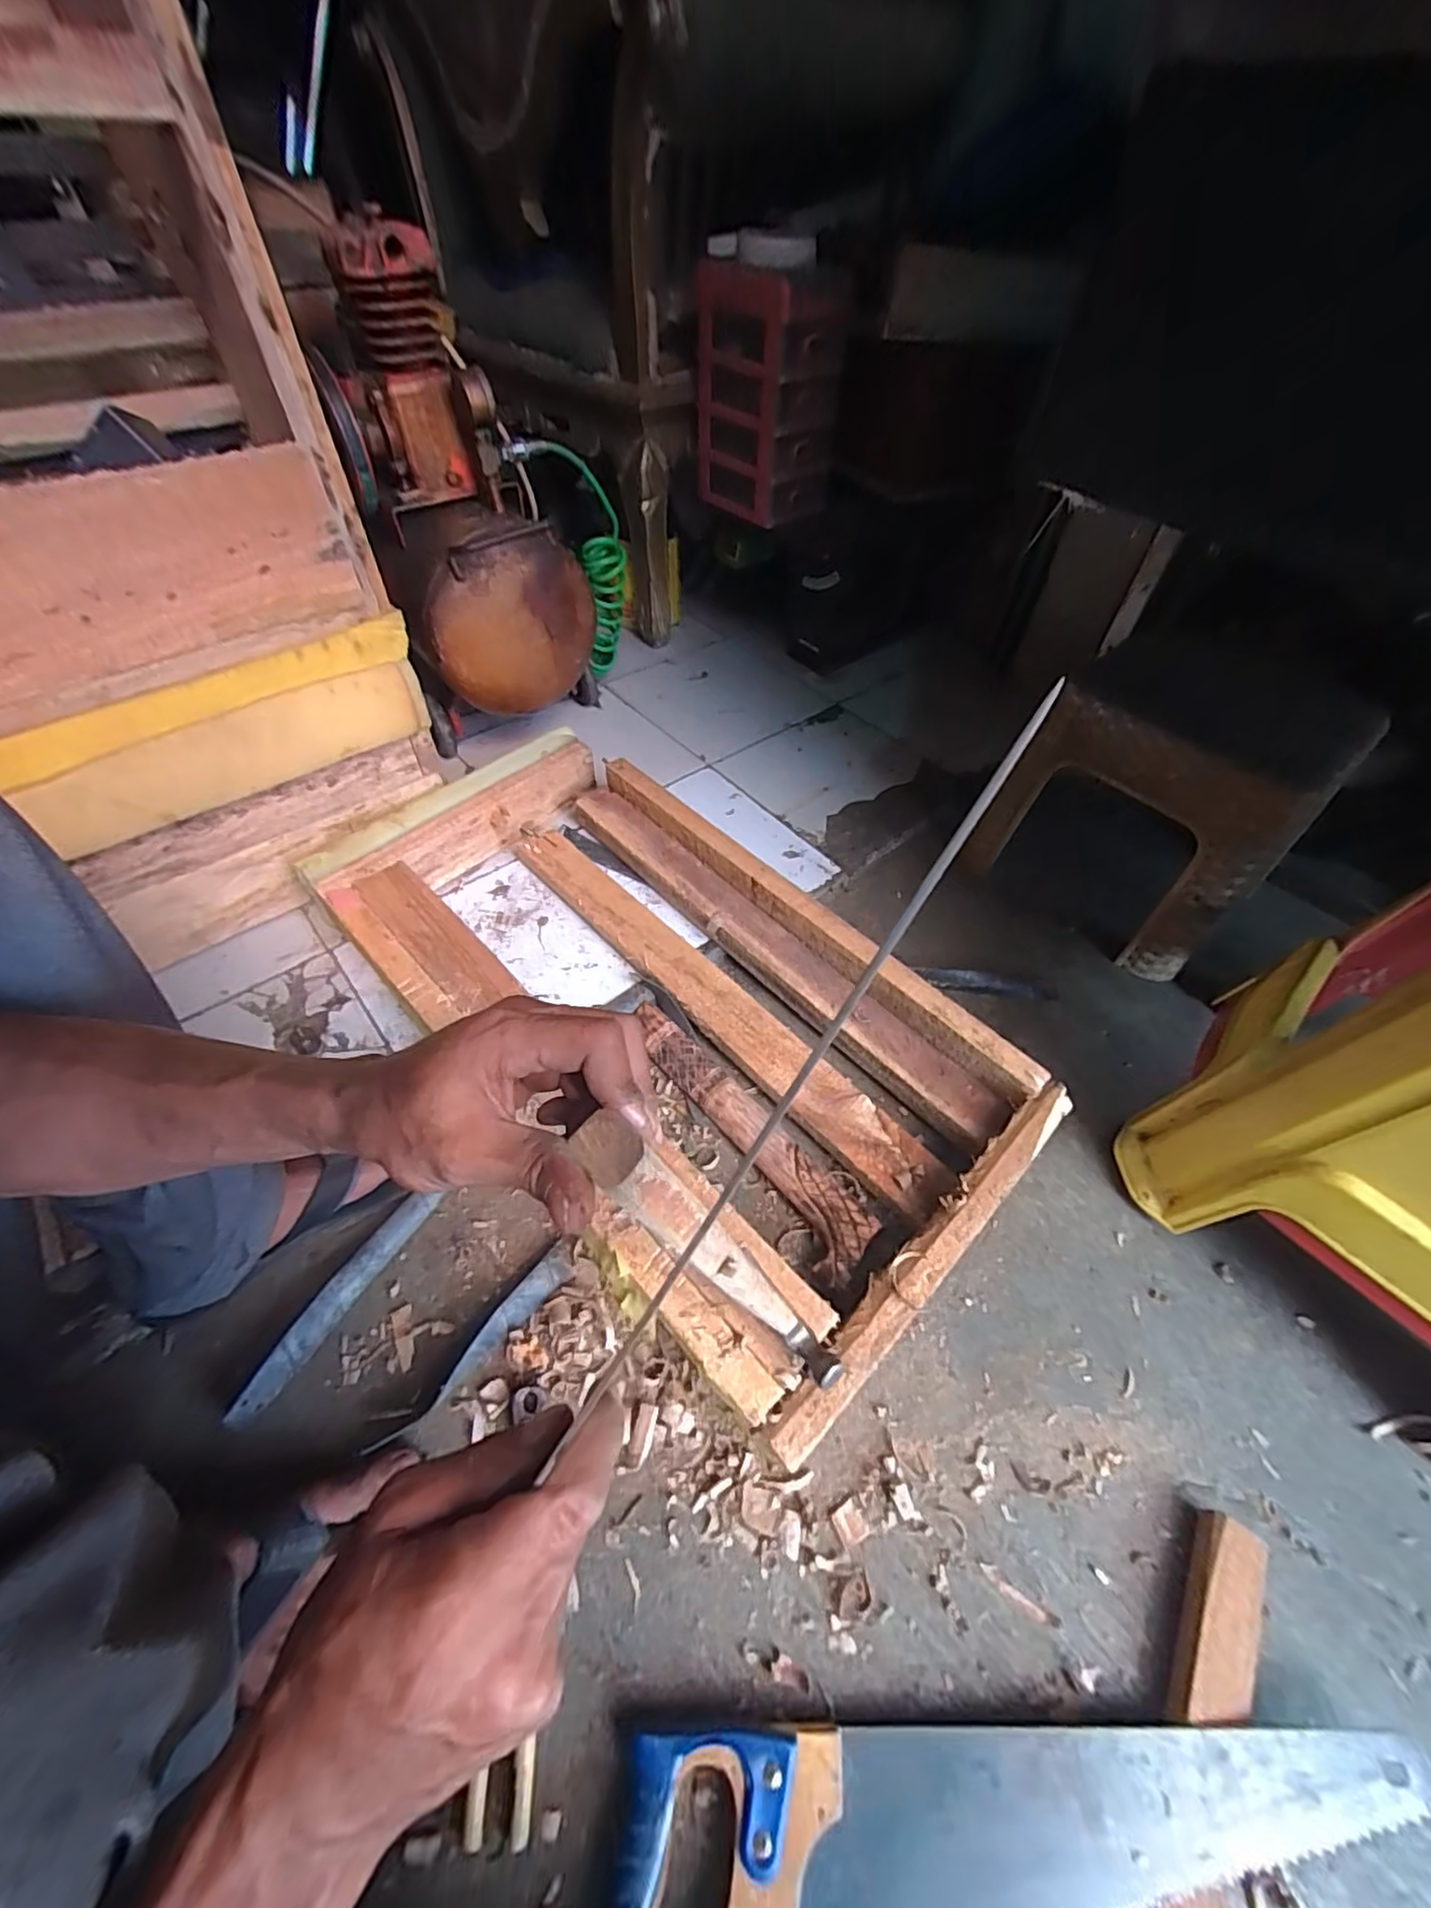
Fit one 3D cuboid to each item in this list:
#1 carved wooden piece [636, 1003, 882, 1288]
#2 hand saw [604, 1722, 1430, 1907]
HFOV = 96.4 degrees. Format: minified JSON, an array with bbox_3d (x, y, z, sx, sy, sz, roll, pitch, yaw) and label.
[{"bbox_3d":[0.022,0.165,0.640,0.065,0.044,0.340,-32,60,-23],"label":"carved wooden piece"},{"bbox_3d":[0.178,0.522,0.366,0.470,0.027,0.108,0,53,-2],"label":"hand saw"}]

